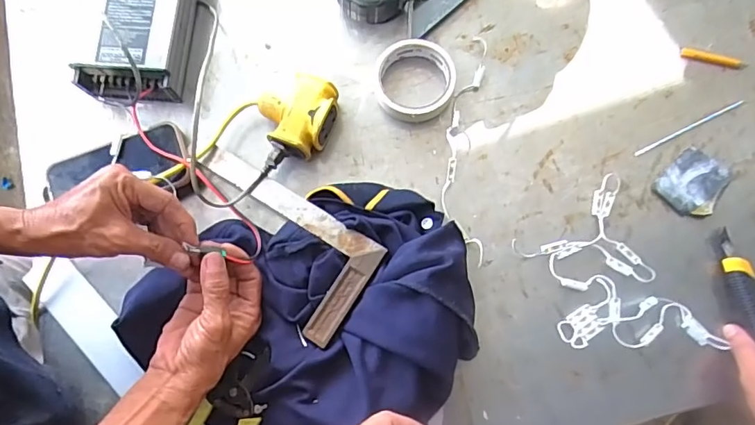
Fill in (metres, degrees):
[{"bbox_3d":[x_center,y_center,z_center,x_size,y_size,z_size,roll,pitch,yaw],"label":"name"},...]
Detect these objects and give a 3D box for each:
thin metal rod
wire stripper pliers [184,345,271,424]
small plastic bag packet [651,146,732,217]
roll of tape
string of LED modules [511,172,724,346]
[{"bbox_3d":[0.348,-0.094,0.565,0.139,0.004,0.005,-25,77,-6],"label":"thin metal rod"},{"bbox_3d":[-0.140,0.206,0.488,0.095,0.032,0.155,26,77,7],"label":"wire stripper pliers"},{"bbox_3d":[0.343,-0.033,0.548,0.074,0.006,0.059,-44,79,-10],"label":"small plastic bag packet"},{"bbox_3d":[0.043,-0.151,0.577,0.088,0.024,0.094,0,76,1],"label":"roll of tape"},{"bbox_3d":[0.237,0.071,0.520,0.133,0.014,0.189,-23,76,-5],"label":"string of LED modules"}]

